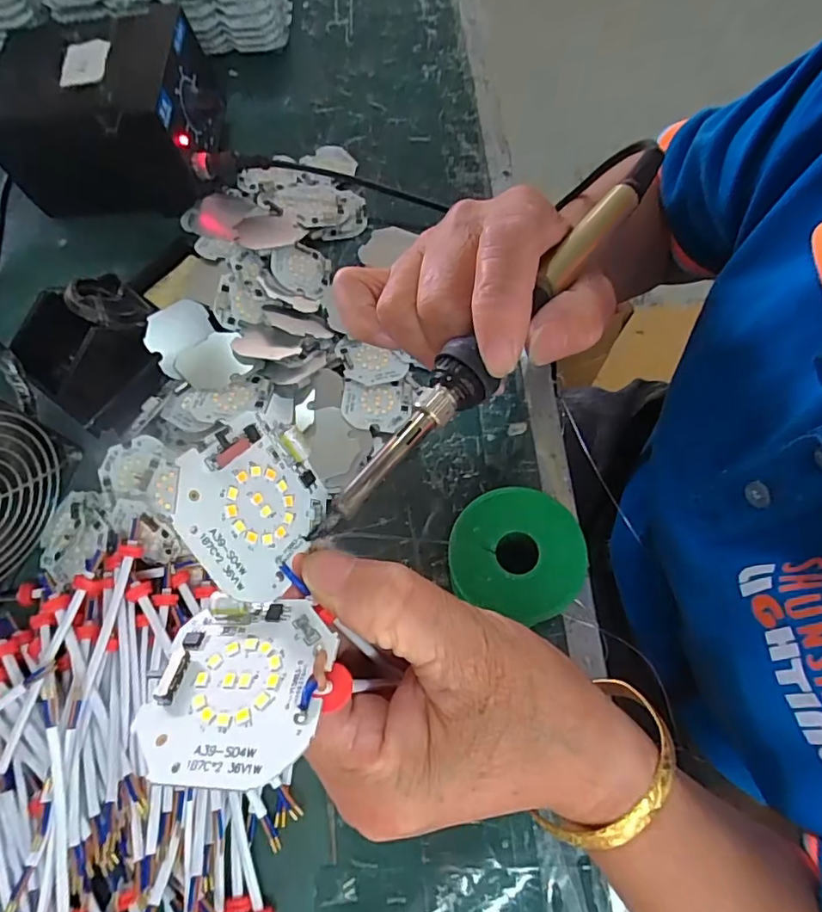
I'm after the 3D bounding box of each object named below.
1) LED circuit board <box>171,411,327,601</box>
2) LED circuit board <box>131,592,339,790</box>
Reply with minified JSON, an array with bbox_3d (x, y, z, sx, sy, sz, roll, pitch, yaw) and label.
[{"bbox_3d":[-0.042,0.013,0.152,0.044,0.006,0.044,57,41,-20],"label":"LED circuit board"},{"bbox_3d":[-0.043,0.055,0.134,0.044,0.004,0.046,-1,42,16],"label":"LED circuit board"}]

